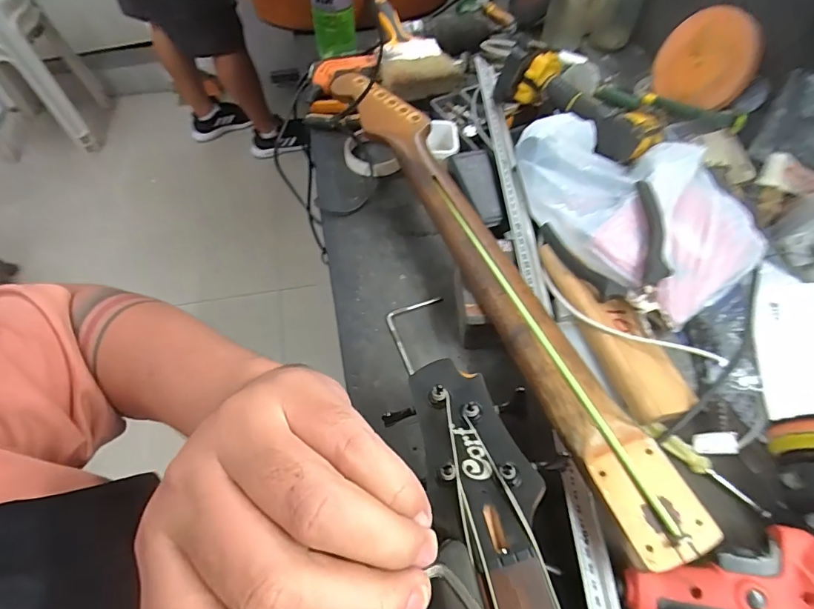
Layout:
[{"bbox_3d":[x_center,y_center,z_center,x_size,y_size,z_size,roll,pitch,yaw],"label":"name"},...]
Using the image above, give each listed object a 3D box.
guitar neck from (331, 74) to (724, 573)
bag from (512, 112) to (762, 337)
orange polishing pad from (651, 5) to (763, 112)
[{"bbox_3d":[0.061,-0.072,0.465,0.074,0.027,0.621,-20,59,-13],"label":"guitar neck"},{"bbox_3d":[0.234,-0.109,0.484,0.146,0.071,0.251,-28,61,-18],"label":"bag"},{"bbox_3d":[0.384,-0.315,0.580,0.031,0.109,0.114,-16,44,-40],"label":"orange polishing pad"}]

